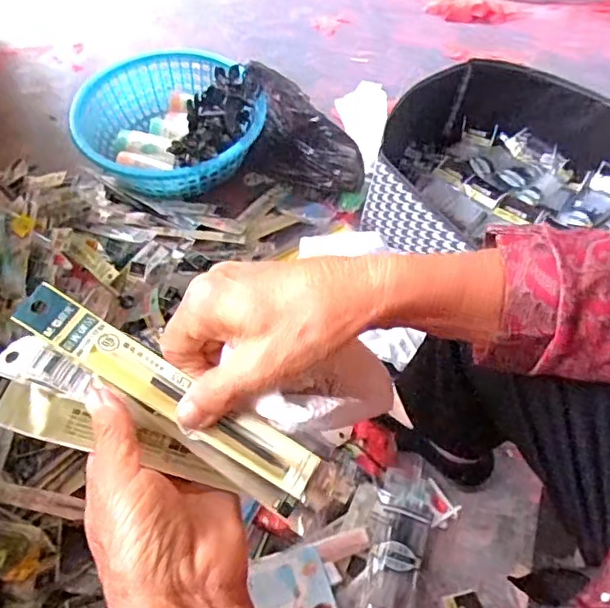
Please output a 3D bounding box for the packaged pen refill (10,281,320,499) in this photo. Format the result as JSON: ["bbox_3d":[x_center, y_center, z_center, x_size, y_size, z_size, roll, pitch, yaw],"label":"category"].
[{"bbox_3d":[-0.073,0.043,0.292,0.174,0.005,0.025,31,64,4],"label":"packaged pen refill"}]

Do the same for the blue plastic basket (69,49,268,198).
[{"bbox_3d":[-0.237,-0.309,1.009,0.301,0.142,0.314,0,58,0],"label":"blue plastic basket"}]

